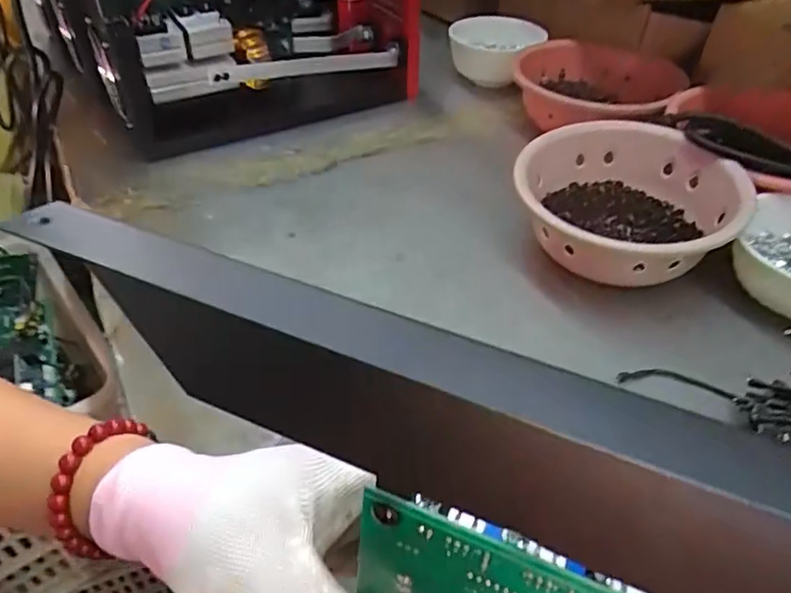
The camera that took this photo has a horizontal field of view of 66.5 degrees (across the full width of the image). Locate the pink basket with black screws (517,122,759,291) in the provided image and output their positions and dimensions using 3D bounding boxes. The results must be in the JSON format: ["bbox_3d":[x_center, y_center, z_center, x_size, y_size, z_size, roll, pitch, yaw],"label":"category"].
[{"bbox_3d":[0.191,-0.079,0.514,0.171,0.061,0.174,-5,42,-7],"label":"pink basket with black screws"}]

